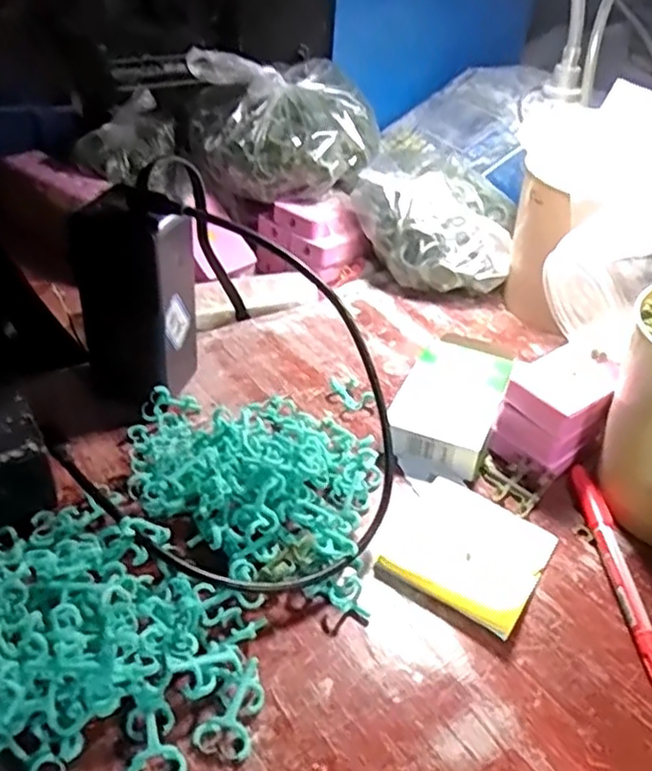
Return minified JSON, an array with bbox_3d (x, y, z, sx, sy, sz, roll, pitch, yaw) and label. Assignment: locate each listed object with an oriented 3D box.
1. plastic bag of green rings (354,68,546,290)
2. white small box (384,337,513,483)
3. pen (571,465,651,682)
[{"bbox_3d":[0.119,-0.219,0.653,0.139,0.076,0.317,13,52,11],"label":"plastic bag of green rings"},{"bbox_3d":[0.081,0.013,0.452,0.059,0.027,0.112,18,40,17],"label":"white small box"},{"bbox_3d":[0.156,0.096,0.374,0.014,0.010,0.139,2,38,-3],"label":"pen"}]

